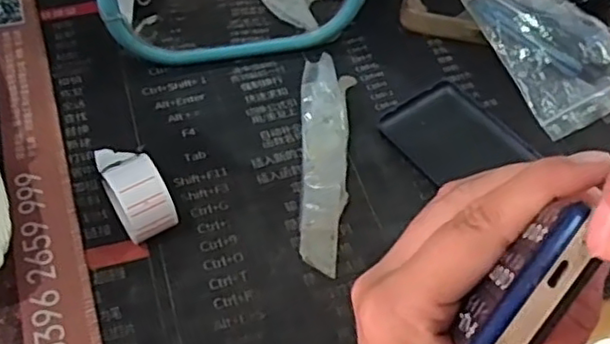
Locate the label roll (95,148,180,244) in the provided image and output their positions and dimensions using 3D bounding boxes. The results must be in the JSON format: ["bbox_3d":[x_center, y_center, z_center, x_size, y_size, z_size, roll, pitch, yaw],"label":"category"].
[{"bbox_3d":[-0.083,0.004,0.310,0.025,0.038,0.063,-24,60,-17],"label":"label roll"}]

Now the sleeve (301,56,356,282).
[{"bbox_3d":[0.010,-0.010,0.339,0.025,0.011,0.133,3,56,-1],"label":"sleeve"}]

